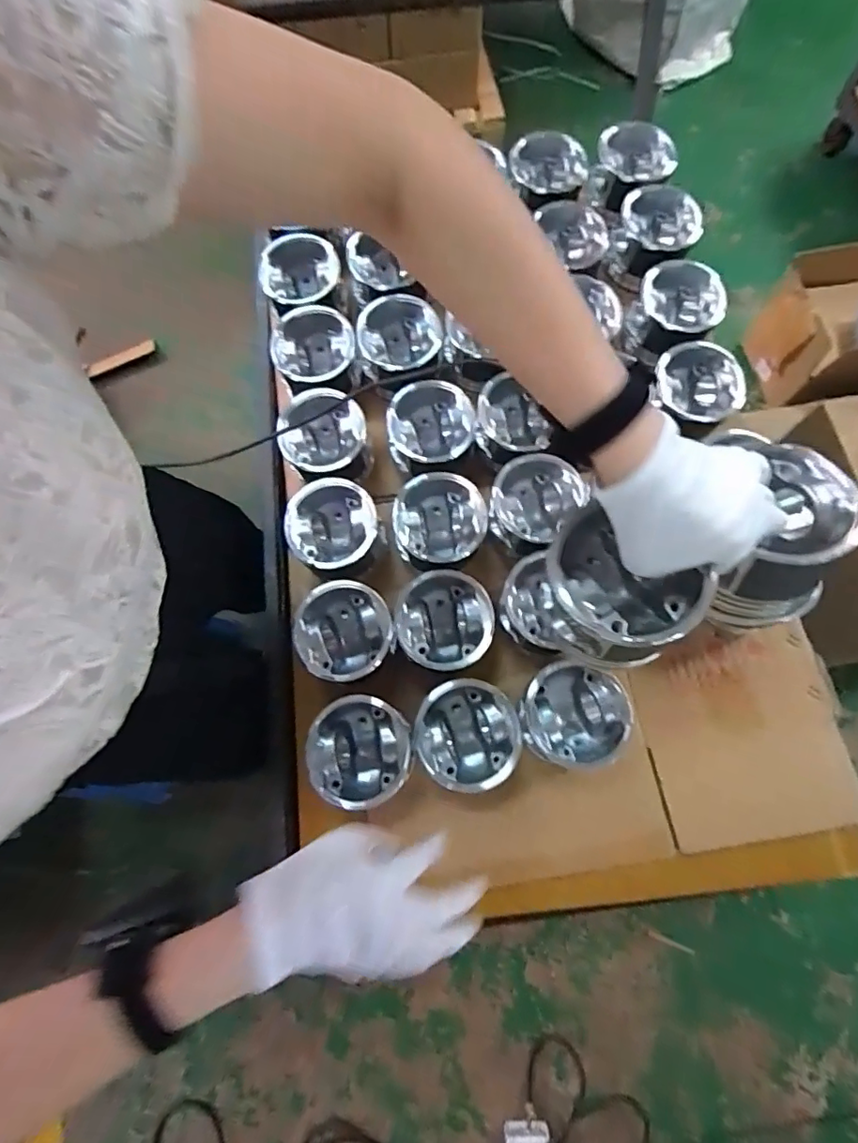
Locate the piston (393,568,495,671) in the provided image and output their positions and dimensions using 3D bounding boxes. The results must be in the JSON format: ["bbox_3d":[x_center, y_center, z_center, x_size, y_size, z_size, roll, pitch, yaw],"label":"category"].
[{"bbox_3d":[0.017,0.062,0.635,0.111,0.064,0.110,-1,72,2],"label":"piston"}]

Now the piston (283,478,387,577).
[{"bbox_3d":[-0.118,-0.045,0.668,0.107,0.079,0.115,9,72,5],"label":"piston"}]

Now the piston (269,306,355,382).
[{"bbox_3d":[-0.156,-0.295,0.741,0.107,0.073,0.107,-1,72,2],"label":"piston"}]

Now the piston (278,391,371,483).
[{"bbox_3d":[-0.135,-0.168,0.713,0.117,0.078,0.115,3,72,3],"label":"piston"}]

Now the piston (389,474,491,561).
[{"bbox_3d":[0.013,-0.059,0.672,0.113,0.070,0.108,-1,72,2],"label":"piston"}]

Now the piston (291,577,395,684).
[{"bbox_3d":[-0.099,0.076,0.638,0.109,0.080,0.115,40,78,14],"label":"piston"}]

